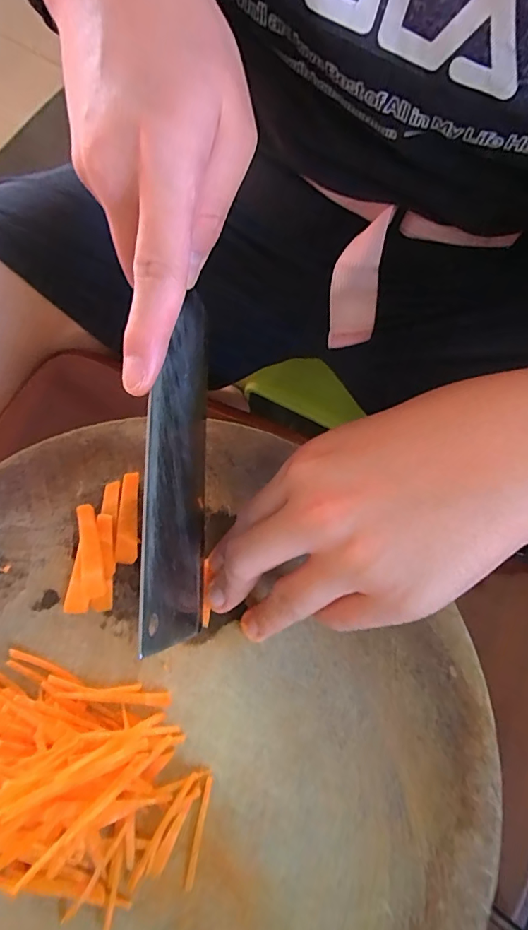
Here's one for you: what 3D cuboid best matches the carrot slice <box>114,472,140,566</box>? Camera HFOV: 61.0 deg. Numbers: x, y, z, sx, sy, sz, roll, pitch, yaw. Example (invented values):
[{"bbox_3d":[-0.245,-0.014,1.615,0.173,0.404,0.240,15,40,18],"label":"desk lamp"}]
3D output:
[{"bbox_3d":[-0.077,0.029,0.252,0.012,0.004,0.050,-3,73,1],"label":"carrot slice"}]

